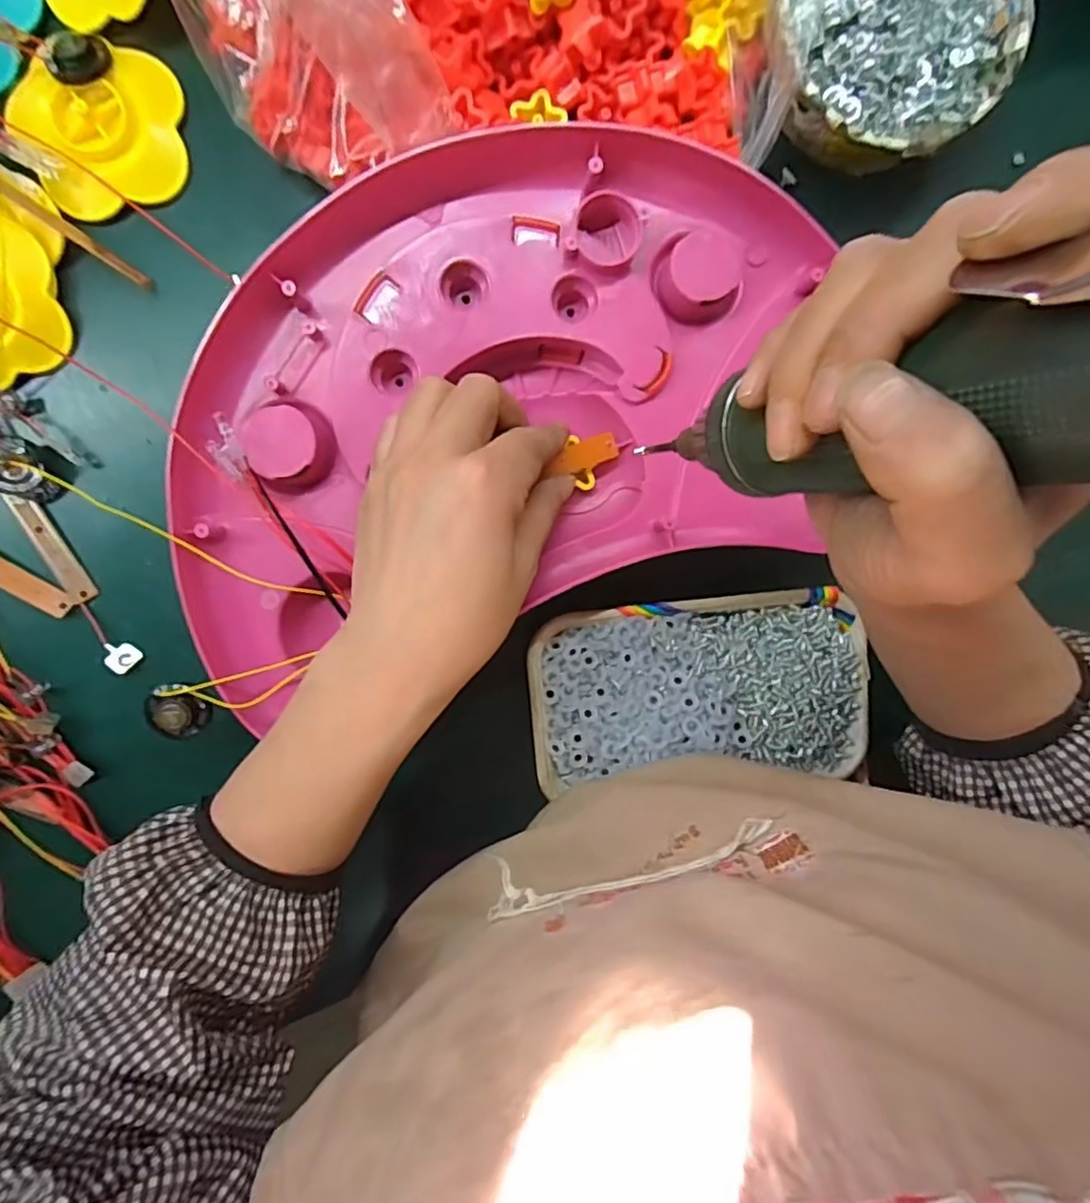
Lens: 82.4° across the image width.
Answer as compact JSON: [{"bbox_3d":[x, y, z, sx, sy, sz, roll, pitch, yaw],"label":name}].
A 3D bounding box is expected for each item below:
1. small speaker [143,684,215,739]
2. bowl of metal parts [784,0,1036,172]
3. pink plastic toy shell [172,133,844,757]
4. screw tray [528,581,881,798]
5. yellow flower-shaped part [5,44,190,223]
[{"bbox_3d":[-0.167,0.050,0.283,0.026,0.009,0.026,-4,95,-4],"label":"small speaker"},{"bbox_3d":[0.164,-0.267,0.297,0.107,0.043,0.119,44,91,-6],"label":"bowl of metal parts"},{"bbox_3d":[-0.028,-0.088,0.291,0.294,0.036,0.219,-15,98,-2],"label":"pink plastic toy shell"},{"bbox_3d":[0.082,0.048,0.325,0.175,0.023,0.096,-5,98,-3],"label":"screw tray"},{"bbox_3d":[-0.204,-0.219,0.291,0.070,0.013,0.066,0,95,-4],"label":"yellow flower-shaped part"}]

